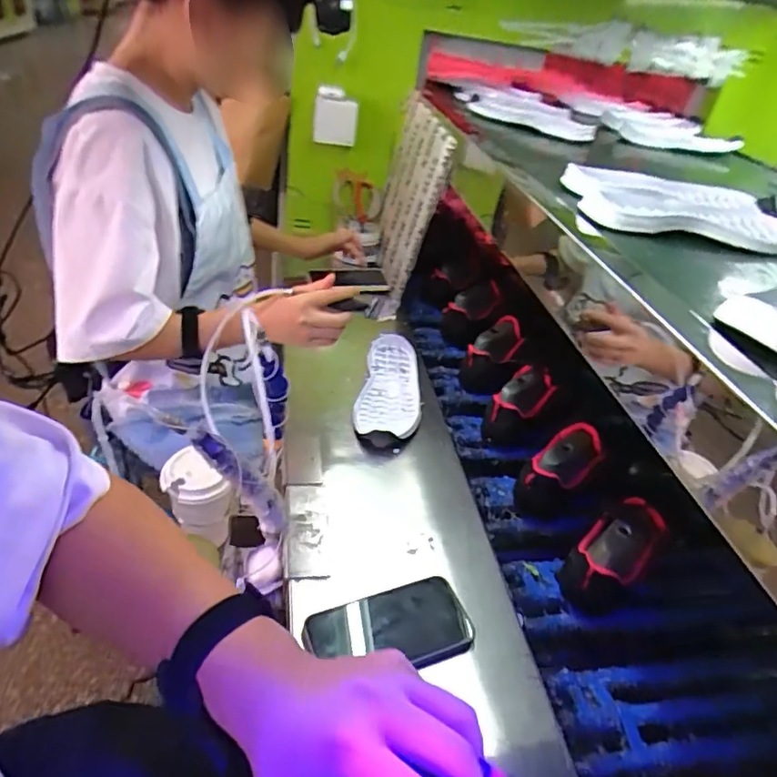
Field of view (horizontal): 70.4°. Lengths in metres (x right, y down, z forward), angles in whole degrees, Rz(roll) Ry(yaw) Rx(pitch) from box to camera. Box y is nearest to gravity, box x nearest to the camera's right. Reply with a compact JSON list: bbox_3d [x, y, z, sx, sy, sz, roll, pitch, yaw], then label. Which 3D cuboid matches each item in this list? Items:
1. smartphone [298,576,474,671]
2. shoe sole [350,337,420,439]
[{"bbox_3d":[0.000,0.242,0.551,0.159,0.012,0.080,-9,41,-18],"label":"smartphone"},{"bbox_3d":[0.007,-0.010,0.907,0.096,0.023,0.281,8,39,2],"label":"shoe sole"}]

